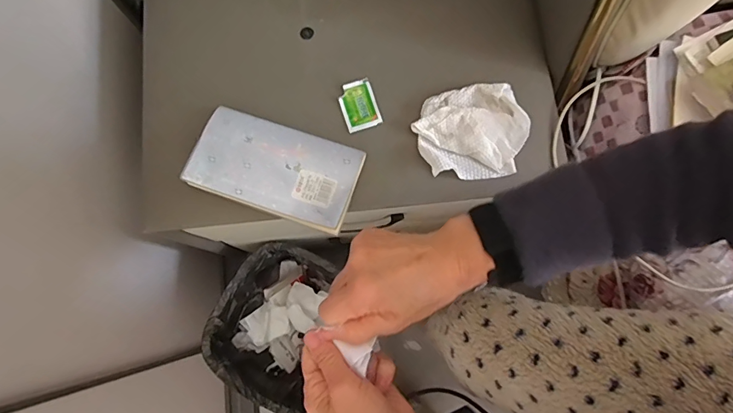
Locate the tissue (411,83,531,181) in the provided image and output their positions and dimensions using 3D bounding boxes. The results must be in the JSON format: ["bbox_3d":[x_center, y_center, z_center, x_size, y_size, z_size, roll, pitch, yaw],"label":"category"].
[{"bbox_3d":[0.115,-0.080,0.476,0.113,0.024,0.101,-13,78,-1],"label":"tissue"}]

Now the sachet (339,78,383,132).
[{"bbox_3d":[-0.009,-0.116,0.495,0.041,0.004,0.059,-17,78,-2],"label":"sachet"}]

